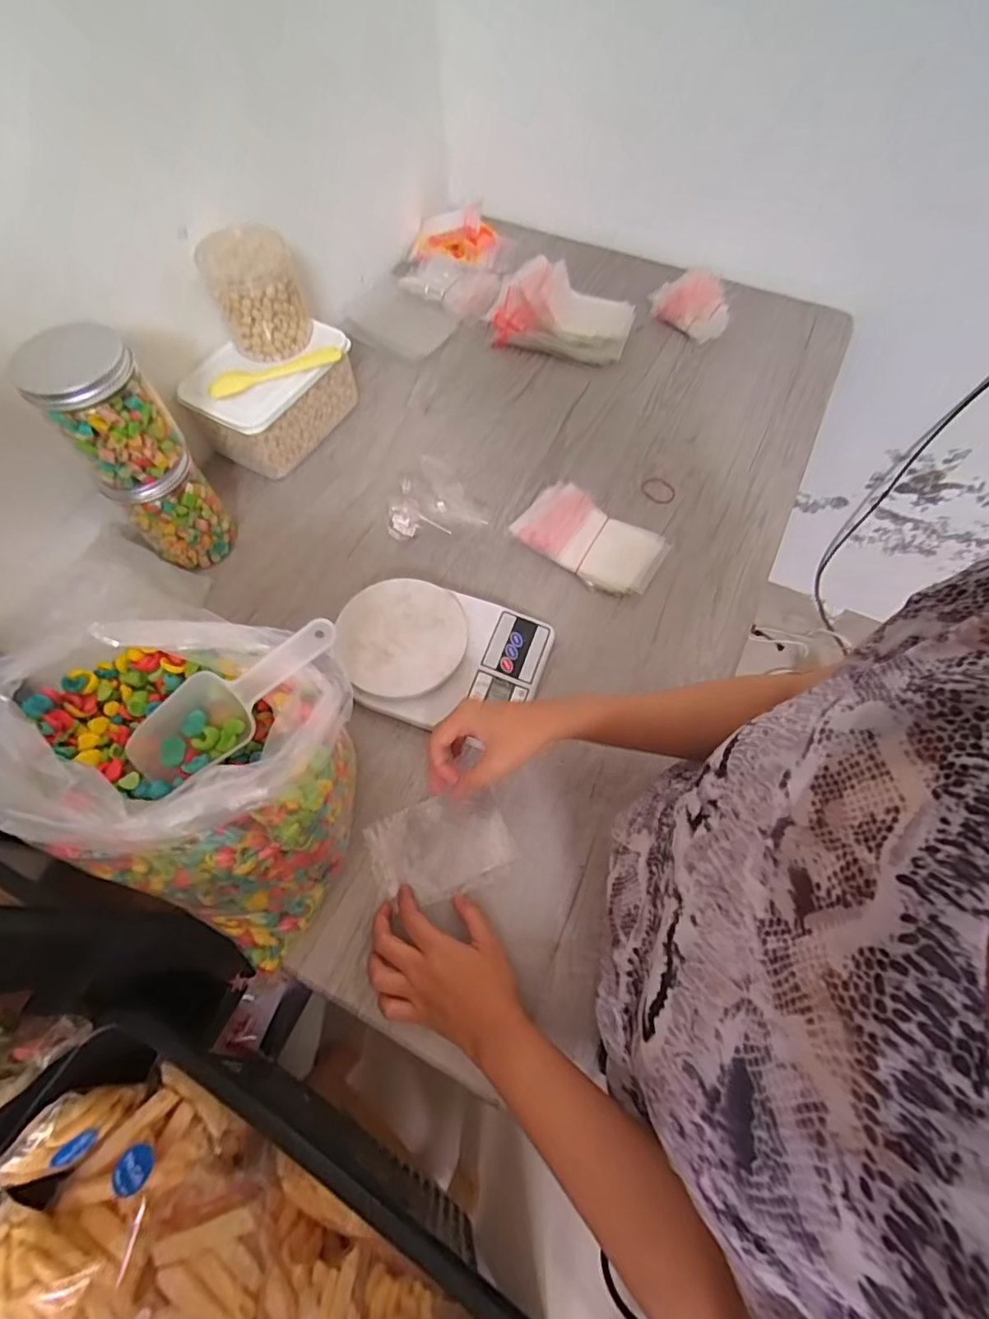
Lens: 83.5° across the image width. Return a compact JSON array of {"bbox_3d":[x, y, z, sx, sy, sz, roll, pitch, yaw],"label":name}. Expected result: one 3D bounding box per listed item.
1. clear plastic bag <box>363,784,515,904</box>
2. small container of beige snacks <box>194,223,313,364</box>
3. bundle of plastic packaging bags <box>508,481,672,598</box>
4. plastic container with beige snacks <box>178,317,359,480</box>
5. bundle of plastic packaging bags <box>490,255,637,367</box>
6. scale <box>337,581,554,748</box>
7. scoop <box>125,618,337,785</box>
[{"bbox_3d":[-0.049,0.172,0.511,0.125,0.008,0.085,-18,66,-11],"label":"clear plastic bag"},{"bbox_3d":[-0.270,-0.414,0.634,0.097,0.105,0.081,-23,67,-13],"label":"small container of beige snacks"},{"bbox_3d":[0.113,-0.142,0.658,0.170,0.032,0.098,30,66,11],"label":"bundle of plastic packaging bags"},{"bbox_3d":[-0.273,-0.330,0.697,0.118,0.098,0.191,34,67,13],"label":"plastic container with beige snacks"},{"bbox_3d":[0.101,-0.500,0.800,0.196,0.086,0.116,12,64,3],"label":"bundle of plastic packaging bags"},{"bbox_3d":[-0.055,-0.004,0.571,0.206,0.038,0.147,16,64,5],"label":"scale"},{"bbox_3d":[-0.170,0.025,0.363,0.153,0.030,0.054,-36,69,4],"label":"scoop"}]

